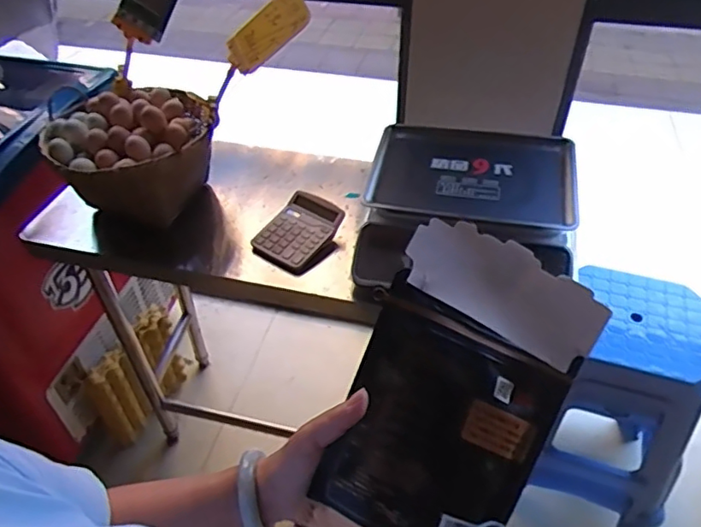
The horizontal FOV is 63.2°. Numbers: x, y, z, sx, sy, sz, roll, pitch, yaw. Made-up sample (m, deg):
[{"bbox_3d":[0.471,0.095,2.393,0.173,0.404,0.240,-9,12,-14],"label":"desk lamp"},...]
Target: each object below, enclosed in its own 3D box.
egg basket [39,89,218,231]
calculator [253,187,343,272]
[{"bbox_3d":[-0.416,-0.198,1.127,0.286,0.193,0.274,-1,44,0],"label":"egg basket"},{"bbox_3d":[-0.099,-0.065,1.063,0.130,0.043,0.152,28,51,27],"label":"calculator"}]

